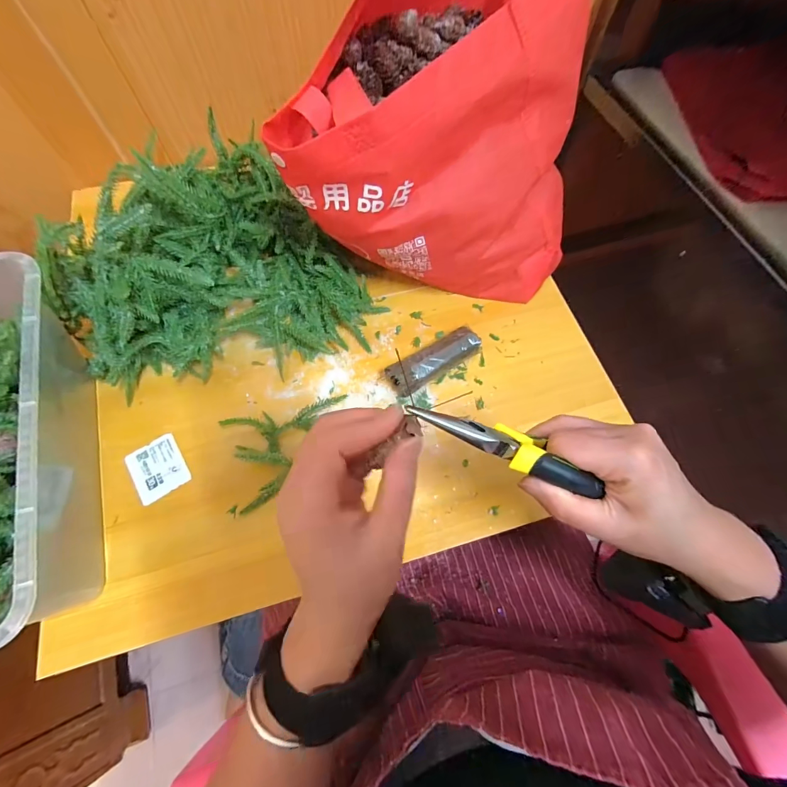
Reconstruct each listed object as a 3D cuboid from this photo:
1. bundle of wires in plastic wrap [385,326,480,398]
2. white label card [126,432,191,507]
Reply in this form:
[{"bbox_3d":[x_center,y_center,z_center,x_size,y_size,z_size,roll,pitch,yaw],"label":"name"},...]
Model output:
[{"bbox_3d":[0.046,-0.035,0.412,0.108,0.032,0.034,-33,71,-13],"label":"bundle of wires in plastic wrap"},{"bbox_3d":[-0.238,0.075,0.376,0.048,0.004,0.058,-32,71,-13],"label":"white label card"}]

